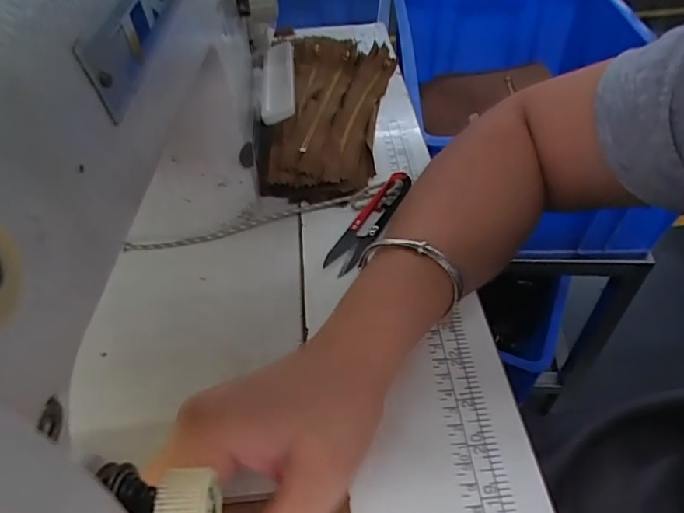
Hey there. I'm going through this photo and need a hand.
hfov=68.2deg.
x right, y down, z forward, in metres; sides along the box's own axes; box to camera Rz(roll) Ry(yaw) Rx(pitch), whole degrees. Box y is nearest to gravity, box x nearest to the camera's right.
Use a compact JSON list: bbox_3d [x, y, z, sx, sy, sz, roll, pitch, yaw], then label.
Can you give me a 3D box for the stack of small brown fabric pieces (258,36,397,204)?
[{"bbox_3d":[-0.012,-0.139,0.461,0.103,0.042,0.230,5,47,8],"label":"stack of small brown fabric pieces"}]

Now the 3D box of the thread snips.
[{"bbox_3d":[0.022,-0.027,0.363,0.023,0.013,0.099,24,52,24],"label":"thread snips"}]

